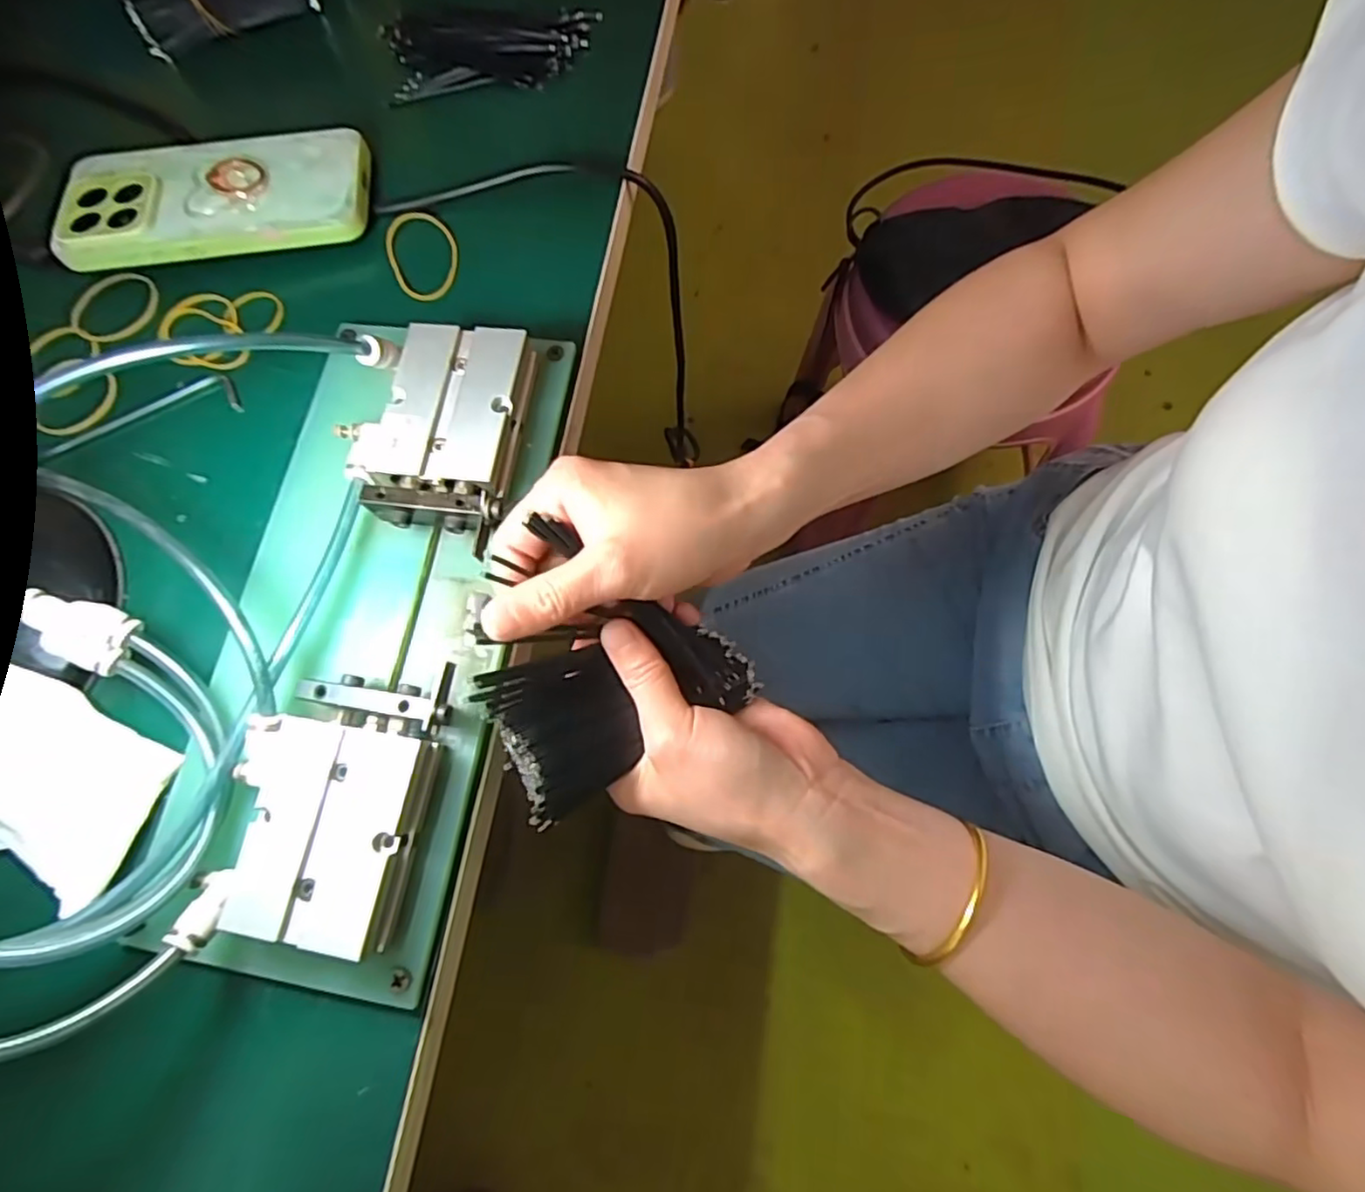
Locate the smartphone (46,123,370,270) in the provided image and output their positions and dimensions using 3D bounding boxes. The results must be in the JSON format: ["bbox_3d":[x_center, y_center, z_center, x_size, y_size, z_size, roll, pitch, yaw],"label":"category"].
[{"bbox_3d":[-0.243,-0.211,0.340,0.151,0.012,0.078,-7,73,1],"label":"smartphone"}]

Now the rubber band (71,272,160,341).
[{"bbox_3d":[-0.299,-0.153,0.345,0.041,0.004,0.044,-1,74,3],"label":"rubber band"}]

